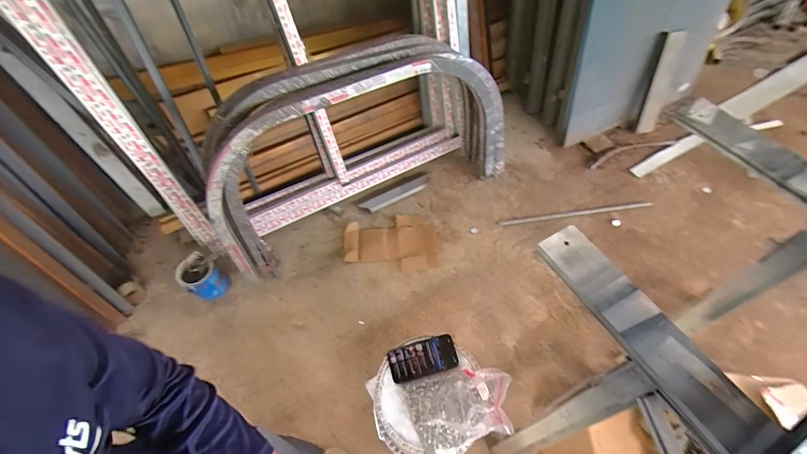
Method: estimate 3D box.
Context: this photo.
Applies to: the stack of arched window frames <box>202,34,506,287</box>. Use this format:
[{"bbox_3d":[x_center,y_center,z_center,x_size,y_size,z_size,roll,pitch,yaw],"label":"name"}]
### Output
[{"bbox_3d":[-0.163,-0.329,1.621,1.392,0.782,0.254,-27,42,-14],"label":"stack of arched window frames"}]

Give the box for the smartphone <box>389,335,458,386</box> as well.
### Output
[{"bbox_3d":[0.047,0.314,0.867,0.158,0.010,0.078,-16,74,-3],"label":"smartphone"}]

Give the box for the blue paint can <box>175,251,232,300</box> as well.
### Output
[{"bbox_3d":[-0.888,0.230,1.627,0.167,0.200,0.142,28,62,20],"label":"blue paint can"}]

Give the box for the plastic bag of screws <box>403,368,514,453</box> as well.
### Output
[{"bbox_3d":[0.130,0.397,0.795,0.218,0.053,0.171,-17,57,-8],"label":"plastic bag of screws"}]

